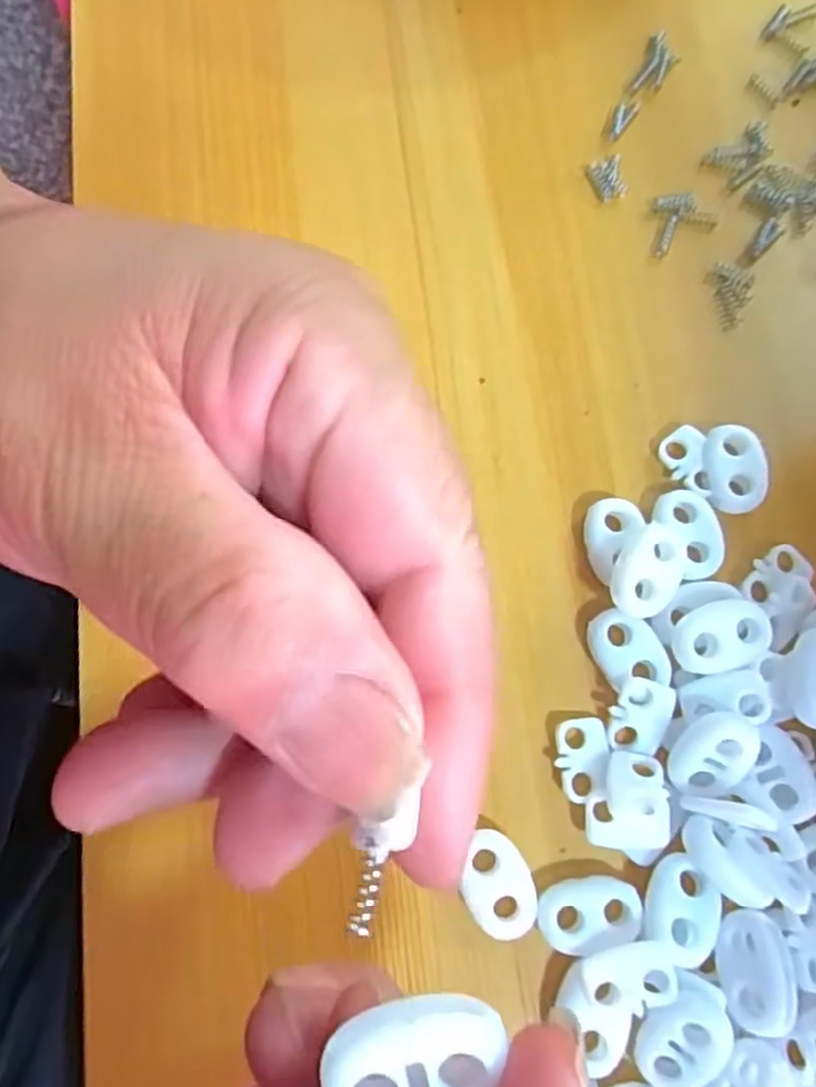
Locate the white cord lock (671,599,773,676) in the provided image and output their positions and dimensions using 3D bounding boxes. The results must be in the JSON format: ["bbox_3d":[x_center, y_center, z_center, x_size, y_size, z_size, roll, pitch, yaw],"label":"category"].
[{"bbox_3d":[0.071,0.021,0.175,0.021,0.005,0.015,-12,75,-5],"label":"white cord lock"}]

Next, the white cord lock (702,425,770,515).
[{"bbox_3d":[0.080,-0.018,0.192,0.014,0.006,0.021,-3,76,-1],"label":"white cord lock"}]

